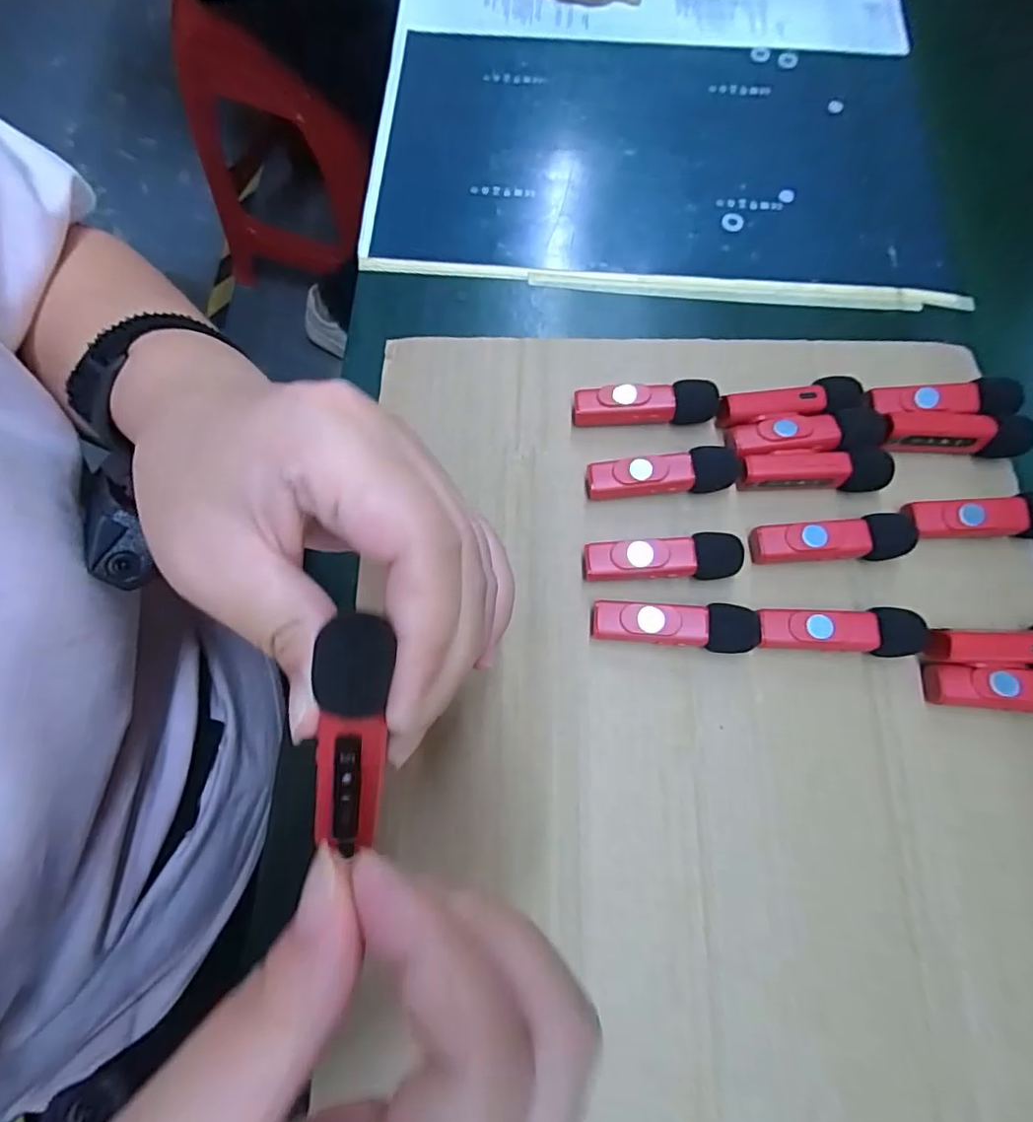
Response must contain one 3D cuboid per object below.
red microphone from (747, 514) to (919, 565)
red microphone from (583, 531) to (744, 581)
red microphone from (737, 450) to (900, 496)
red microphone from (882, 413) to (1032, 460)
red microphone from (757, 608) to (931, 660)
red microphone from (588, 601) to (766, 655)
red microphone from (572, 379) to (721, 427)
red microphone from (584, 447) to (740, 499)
[{"bbox_3d":[0.135,-0.009,0.243,0.066,0.017,0.017,0,73,-5],"label":"red microphone"},{"bbox_3d":[0.061,-0.001,0.243,0.064,0.017,0.017,1,73,-5],"label":"red microphone"},{"bbox_3d":[0.132,-0.039,0.253,0.065,0.017,0.015,2,73,-5],"label":"red microphone"},{"bbox_3d":[0.196,-0.056,0.256,0.064,0.018,0.016,4,73,-4],"label":"red microphone"},{"bbox_3d":[0.130,0.029,0.232,0.063,0.016,0.018,5,72,-4],"label":"red microphone"},{"bbox_3d":[0.065,0.026,0.233,0.066,0.014,0.018,5,72,-4],"label":"red microphone"},{"bbox_3d":[0.059,-0.072,0.265,0.065,0.017,0.015,1,73,-5],"label":"red microphone"},{"bbox_3d":[0.064,-0.038,0.254,0.065,0.017,0.016,-3,73,-6],"label":"red microphone"}]

